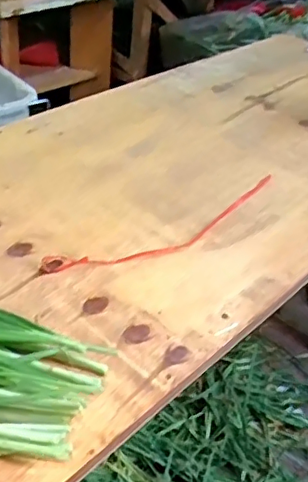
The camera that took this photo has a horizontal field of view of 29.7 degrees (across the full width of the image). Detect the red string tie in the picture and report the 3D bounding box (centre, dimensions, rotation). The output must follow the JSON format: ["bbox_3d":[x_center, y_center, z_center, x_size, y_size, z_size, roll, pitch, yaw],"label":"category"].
[{"bbox_3d":[0.027,-0.014,0.627,0.312,0.008,0.058,-20,50,-30],"label":"red string tie"}]

